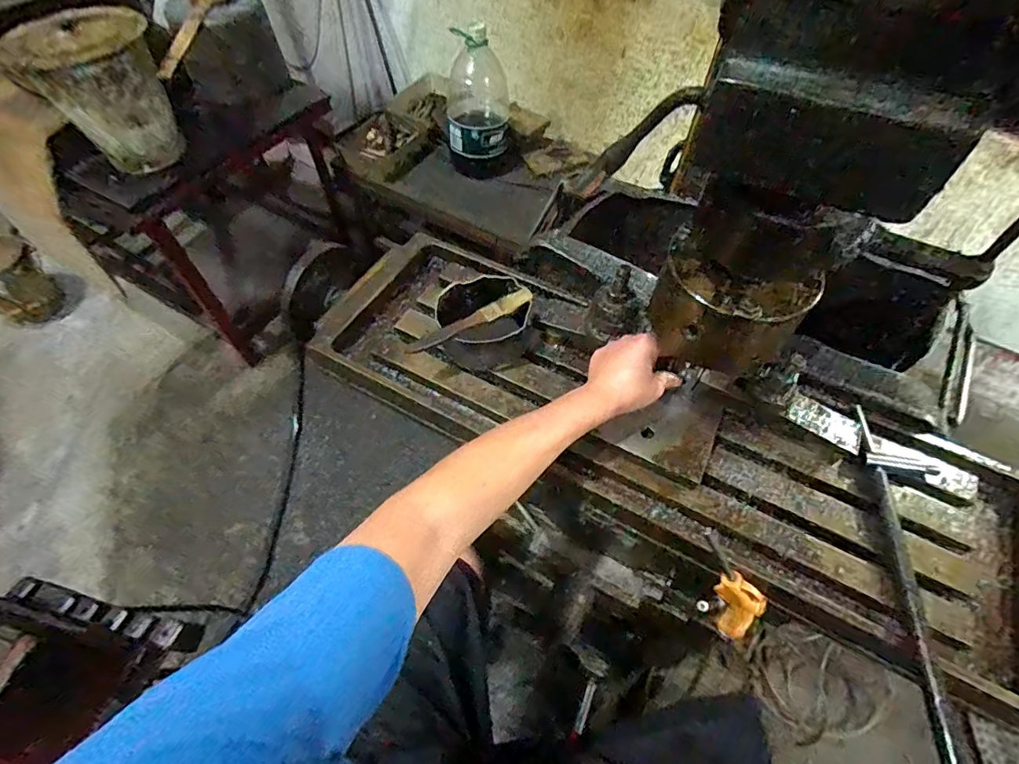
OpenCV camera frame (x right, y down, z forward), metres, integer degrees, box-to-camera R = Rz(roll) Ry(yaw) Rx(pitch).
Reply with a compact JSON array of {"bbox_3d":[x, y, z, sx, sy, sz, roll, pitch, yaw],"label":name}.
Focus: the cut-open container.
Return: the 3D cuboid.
[{"bbox_3d":[-0.031,-0.070,0.577,0.100,0.072,0.106,0,58,-1],"label":"cut-open container"}]

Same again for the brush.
[{"bbox_3d":[-0.041,-0.067,0.531,0.152,0.012,0.021,-28,62,-17],"label":"brush"}]

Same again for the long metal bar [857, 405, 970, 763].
[{"bbox_3d":[0.353,0.192,0.425,0.019,0.020,0.369,8,58,4],"label":"long metal bar"}]

